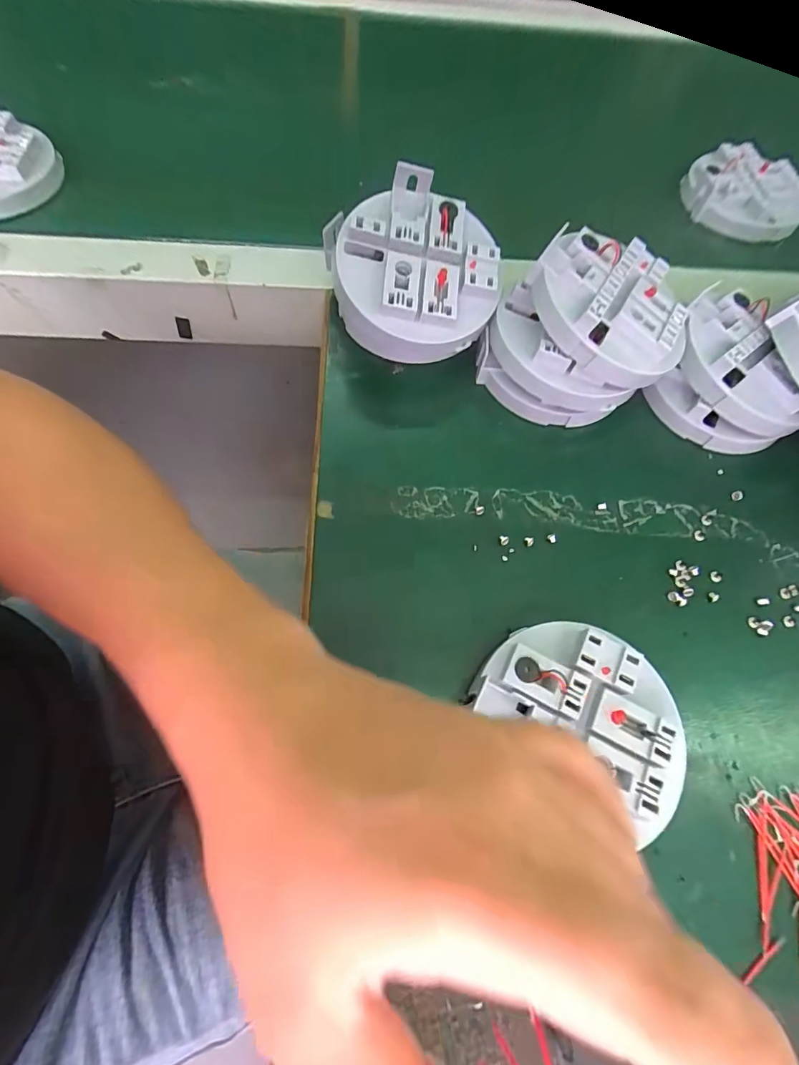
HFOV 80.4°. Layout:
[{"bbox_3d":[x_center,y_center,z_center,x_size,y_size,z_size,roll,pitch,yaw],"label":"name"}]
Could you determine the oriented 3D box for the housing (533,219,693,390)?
[{"bbox_3d":[0.124,-0.135,0.290,0.090,0.038,0.092,3,77,-14],"label":"housing"}]

